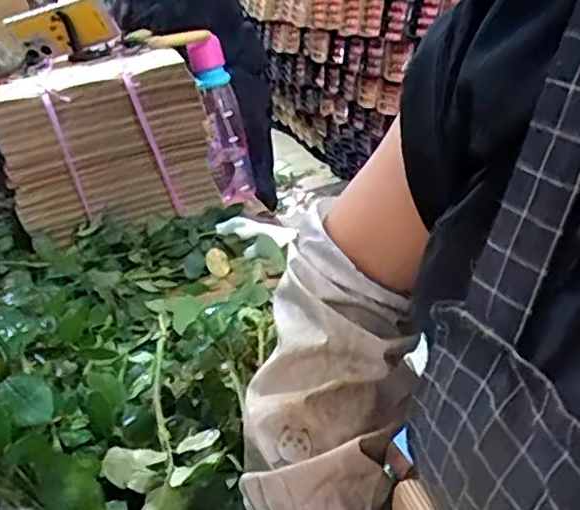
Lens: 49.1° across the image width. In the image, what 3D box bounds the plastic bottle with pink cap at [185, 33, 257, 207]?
[{"bbox_3d":[-0.117,-0.228,1.118,0.075,0.288,0.078,-10,28,-5],"label":"plastic bottle with pink cap"}]

